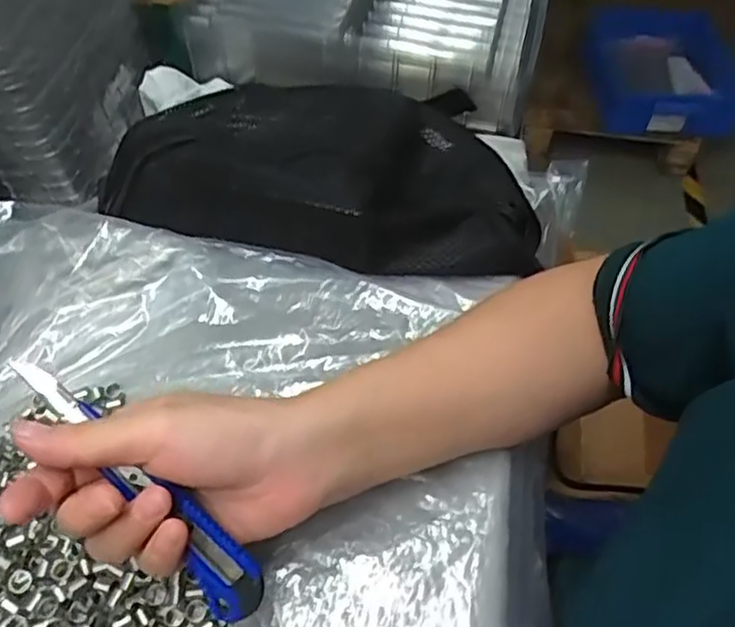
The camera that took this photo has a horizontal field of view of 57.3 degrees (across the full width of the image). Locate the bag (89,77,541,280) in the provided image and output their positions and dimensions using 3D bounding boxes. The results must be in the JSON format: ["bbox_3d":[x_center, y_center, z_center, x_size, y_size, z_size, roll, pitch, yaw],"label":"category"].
[{"bbox_3d":[-0.032,-0.086,0.447,0.288,0.076,0.099,6,51,6],"label":"bag"}]

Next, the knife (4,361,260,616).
[{"bbox_3d":[-0.097,0.074,0.287,0.142,0.010,0.024,47,62,-2],"label":"knife"}]

